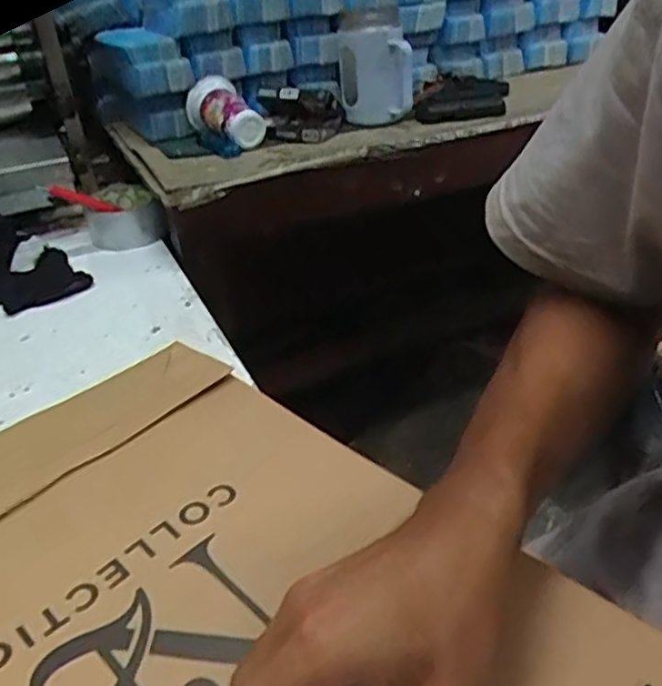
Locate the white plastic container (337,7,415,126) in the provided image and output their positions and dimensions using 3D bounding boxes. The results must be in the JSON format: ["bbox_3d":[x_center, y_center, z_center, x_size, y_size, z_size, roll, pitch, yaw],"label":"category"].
[{"bbox_3d":[0.056,-0.343,0.858,0.089,0.115,0.076,-3,33,3],"label":"white plastic container"}]

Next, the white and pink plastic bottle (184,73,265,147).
[{"bbox_3d":[-0.119,-0.271,0.810,0.061,0.049,0.108,-25,51,-28],"label":"white and pink plastic bottle"}]

